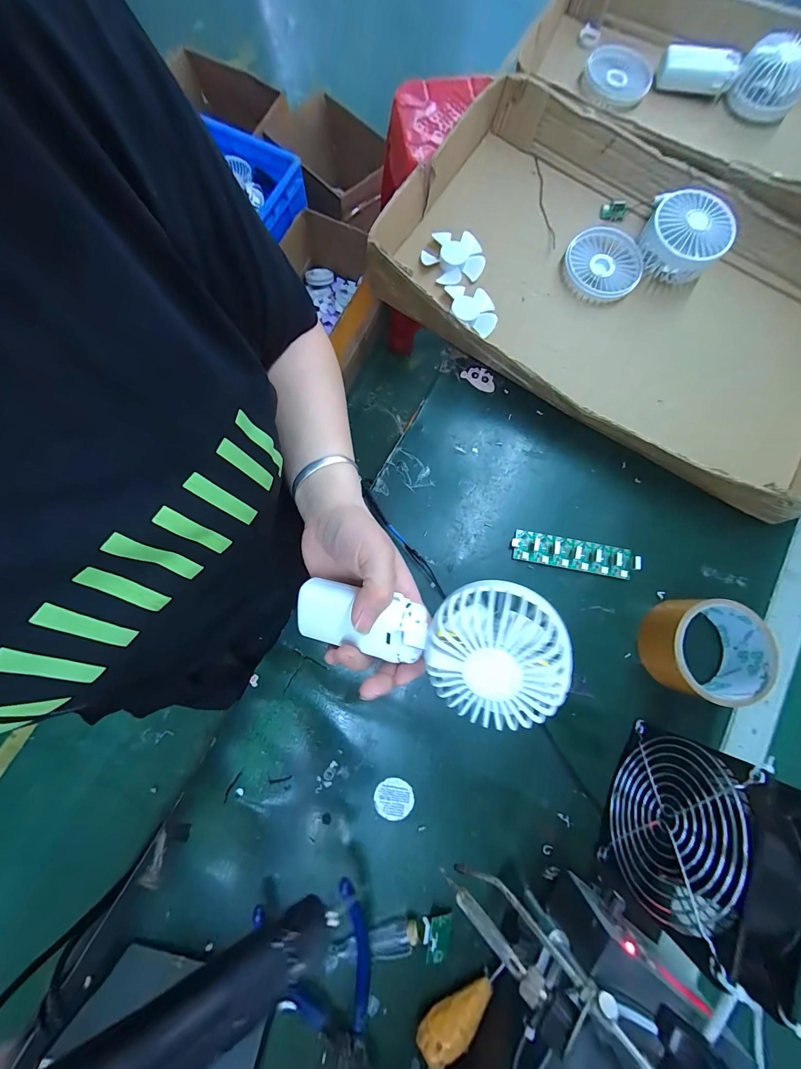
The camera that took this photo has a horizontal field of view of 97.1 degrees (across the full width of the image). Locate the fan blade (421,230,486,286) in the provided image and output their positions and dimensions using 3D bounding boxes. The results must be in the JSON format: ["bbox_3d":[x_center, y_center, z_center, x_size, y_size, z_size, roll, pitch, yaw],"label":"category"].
[{"bbox_3d":[0.061,-0.323,0.412,0.070,0.012,0.070,0,78,-1],"label":"fan blade"}]

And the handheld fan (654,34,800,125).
[{"bbox_3d":[0.444,-0.620,0.481,0.182,0.071,0.084,7,78,1],"label":"handheld fan"}]

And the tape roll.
[{"bbox_3d":[0.277,0.104,0.322,0.085,0.046,0.088,0,78,-1],"label":"tape roll"}]

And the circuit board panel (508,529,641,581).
[{"bbox_3d":[0.173,0.020,0.351,0.117,0.013,0.031,11,78,1],"label":"circuit board panel"}]

